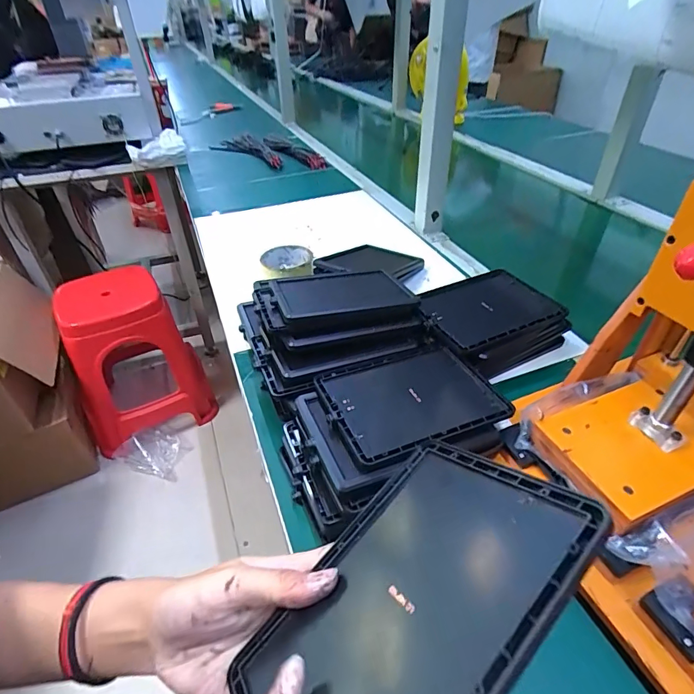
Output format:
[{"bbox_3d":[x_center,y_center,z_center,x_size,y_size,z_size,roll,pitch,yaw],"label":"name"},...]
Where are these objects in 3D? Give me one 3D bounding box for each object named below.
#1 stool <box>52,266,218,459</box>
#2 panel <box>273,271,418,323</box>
[{"bbox_3d":[-0.694,0.032,1.418,0.377,0.475,0.377,-27,46,-28],"label":"stool"},{"bbox_3d":[-0.006,-0.066,0.536,0.158,0.012,0.127,-5,29,-14],"label":"panel"}]

